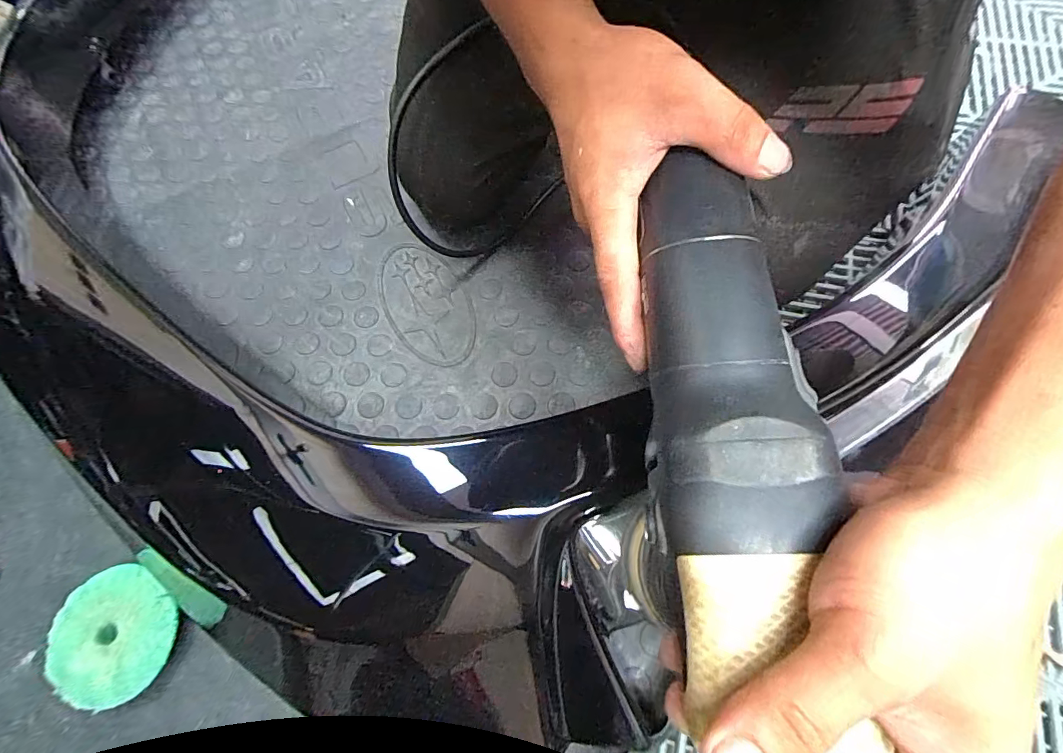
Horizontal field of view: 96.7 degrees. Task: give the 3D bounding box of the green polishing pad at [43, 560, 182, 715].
[{"bbox_3d":[-0.322,0.200,0.368,0.093,0.021,0.094,23,71,9],"label":"green polishing pad"}]

